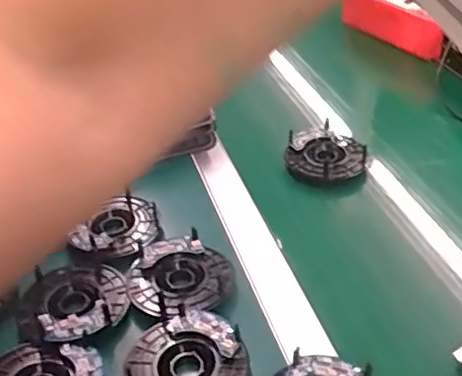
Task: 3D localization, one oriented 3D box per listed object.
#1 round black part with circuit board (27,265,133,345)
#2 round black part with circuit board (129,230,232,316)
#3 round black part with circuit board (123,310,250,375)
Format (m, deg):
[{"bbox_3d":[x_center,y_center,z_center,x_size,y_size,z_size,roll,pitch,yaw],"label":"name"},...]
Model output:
[{"bbox_3d":[-0.143,0.102,0.547,0.089,0.024,0.098,-24,42,-23],"label":"round black part with circuit board"},{"bbox_3d":[-0.049,0.085,0.562,0.096,0.019,0.091,-3,38,2],"label":"round black part with circuit board"},{"bbox_3d":[-0.037,0.143,0.481,0.099,0.012,0.092,-3,38,2],"label":"round black part with circuit board"}]

